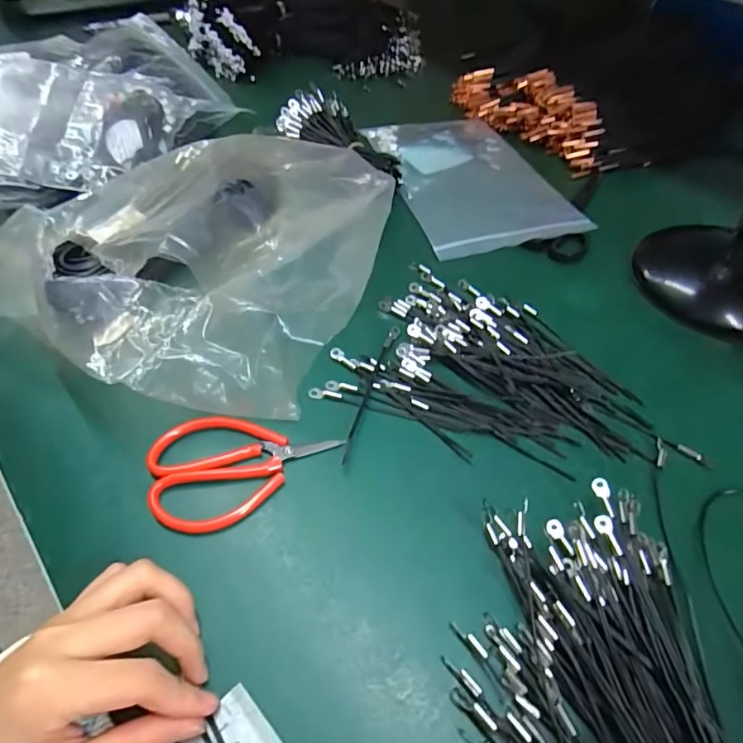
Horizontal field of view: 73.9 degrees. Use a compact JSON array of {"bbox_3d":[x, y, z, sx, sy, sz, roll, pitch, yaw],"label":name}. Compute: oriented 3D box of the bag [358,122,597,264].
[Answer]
[{"bbox_3d":[0.103,-0.199,0.510,0.160,0.012,0.221,-13,54,-13],"label":"bag"}]

